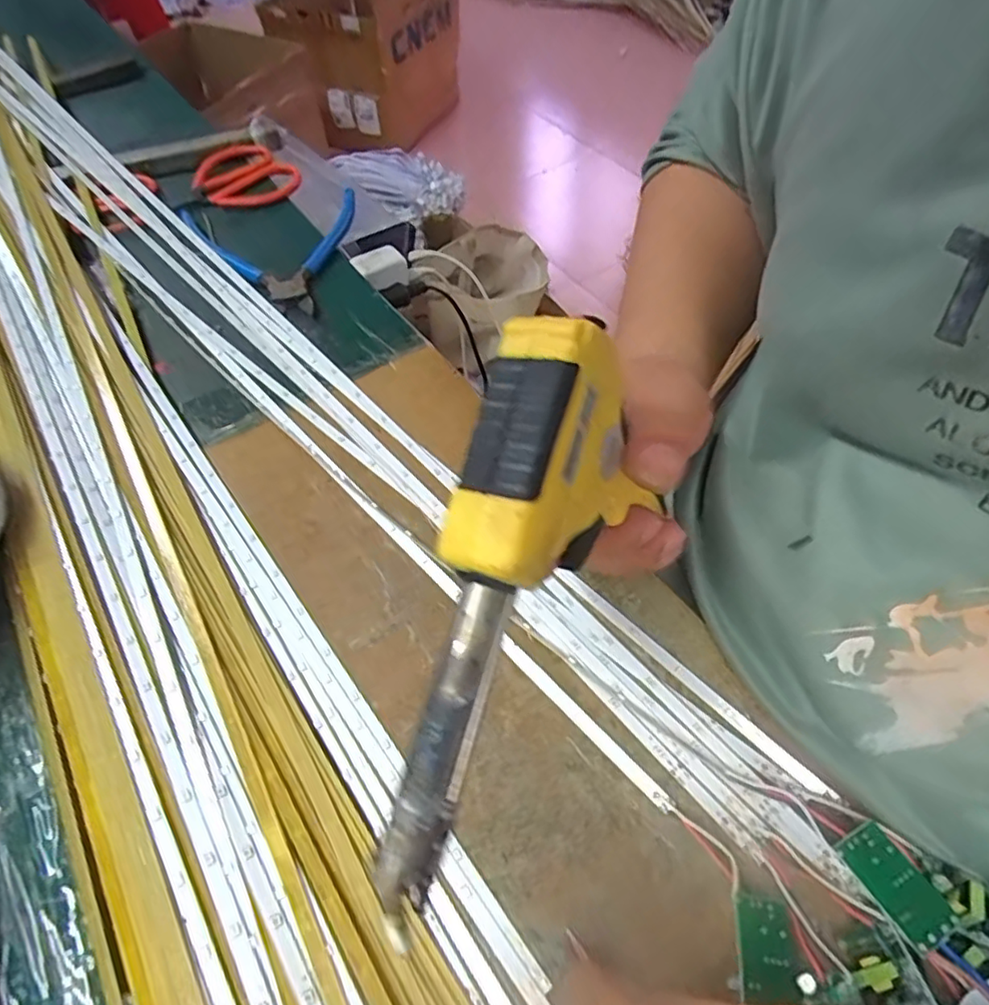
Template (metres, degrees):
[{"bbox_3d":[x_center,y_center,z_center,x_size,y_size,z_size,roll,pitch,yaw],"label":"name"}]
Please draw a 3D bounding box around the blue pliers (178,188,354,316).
[{"bbox_3d":[-0.174,-0.193,0.456,0.121,0.009,0.135,3,55,2],"label":"blue pliers"}]

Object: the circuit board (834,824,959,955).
[{"bbox_3d":[0.136,0.129,0.211,0.019,0.004,0.035,-26,53,-16],"label":"circuit board"}]

